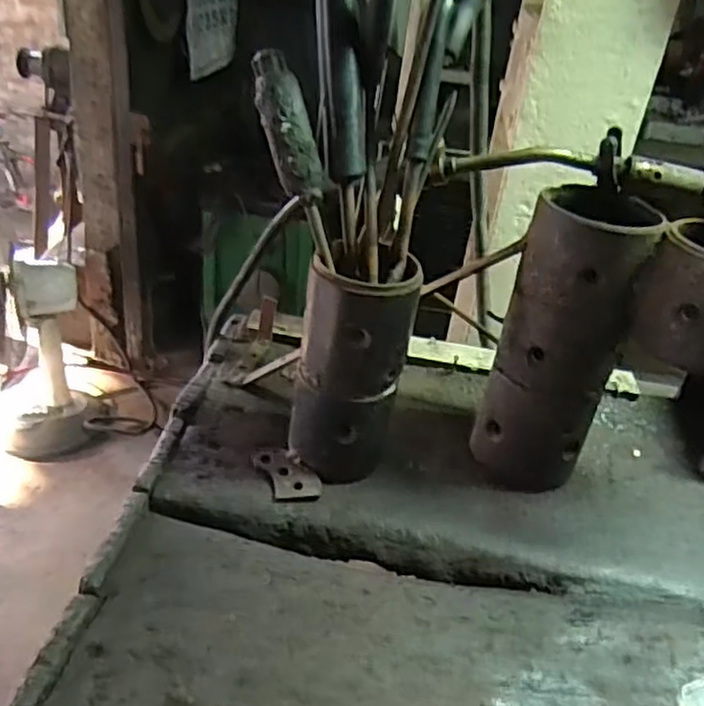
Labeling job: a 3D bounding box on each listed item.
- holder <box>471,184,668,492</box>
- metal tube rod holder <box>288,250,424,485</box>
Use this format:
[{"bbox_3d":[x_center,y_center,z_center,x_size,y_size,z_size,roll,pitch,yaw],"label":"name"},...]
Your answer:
[{"bbox_3d":[0.161,-0.007,0.546,0.085,0.222,0.088,16,33,13],"label":"holder"},{"bbox_3d":[0.000,0.010,0.526,0.075,0.164,0.067,17,33,15],"label":"metal tube rod holder"}]

